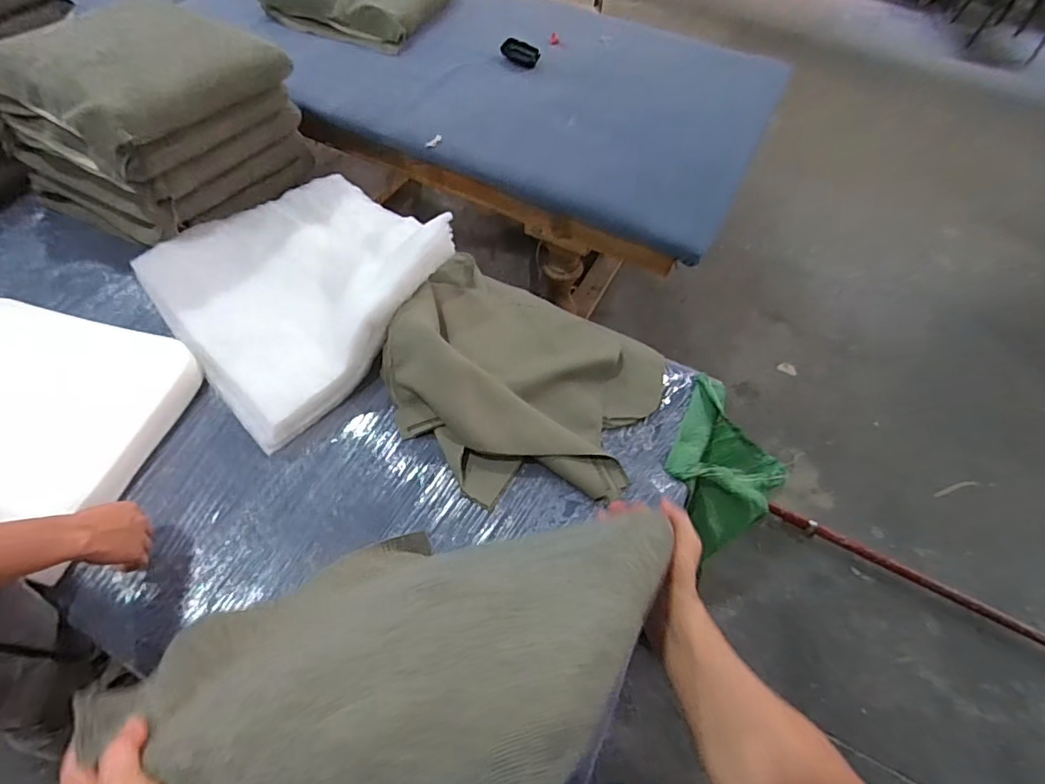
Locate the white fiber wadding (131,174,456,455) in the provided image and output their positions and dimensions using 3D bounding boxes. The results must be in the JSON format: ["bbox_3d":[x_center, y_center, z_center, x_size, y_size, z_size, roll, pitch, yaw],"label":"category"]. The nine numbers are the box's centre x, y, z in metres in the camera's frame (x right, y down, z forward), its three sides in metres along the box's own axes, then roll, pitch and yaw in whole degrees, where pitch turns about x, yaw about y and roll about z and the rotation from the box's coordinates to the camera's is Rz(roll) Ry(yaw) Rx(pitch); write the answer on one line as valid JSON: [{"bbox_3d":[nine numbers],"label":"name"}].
[{"bbox_3d":[-0.445,-0.243,1.023,0.540,0.151,0.511,40,62,20],"label":"white fiber wadding"}]

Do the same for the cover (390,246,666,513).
[{"bbox_3d":[-0.009,-0.043,0.951,0.520,0.109,0.466,23,57,10],"label":"cover"}]

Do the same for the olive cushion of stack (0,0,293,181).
[{"bbox_3d":[-0.759,-0.626,0.983,0.418,0.096,0.405,24,57,11],"label":"olive cushion of stack"}]

